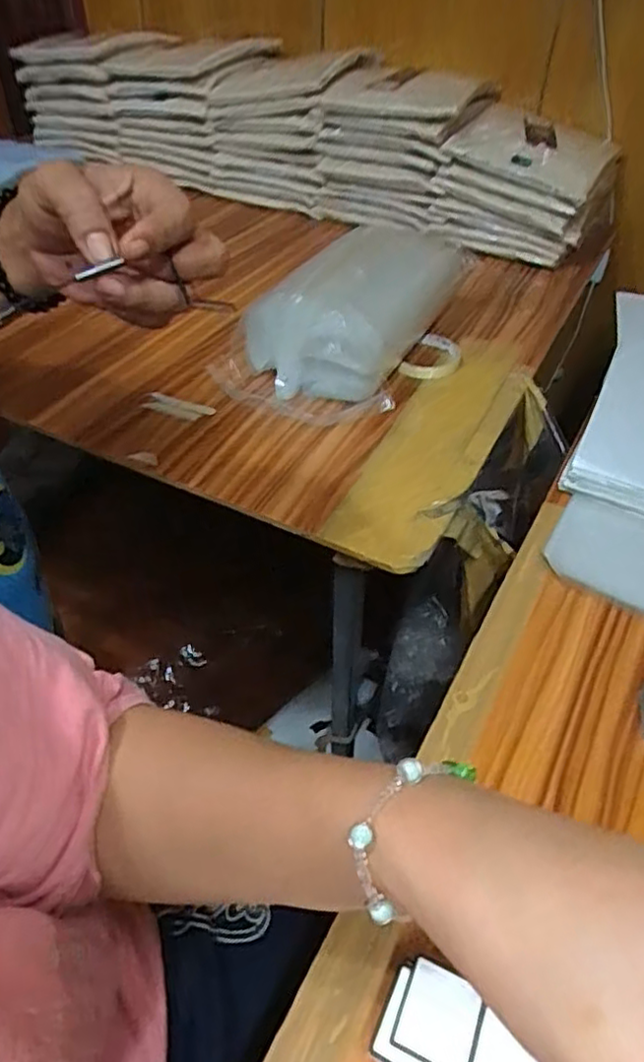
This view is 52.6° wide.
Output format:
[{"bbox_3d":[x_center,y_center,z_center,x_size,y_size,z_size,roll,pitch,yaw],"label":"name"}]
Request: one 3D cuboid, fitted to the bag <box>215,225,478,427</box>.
[{"bbox_3d":[0.025,-0.258,0.750,0.208,0.104,0.325,16,46,15],"label":"bag"}]

